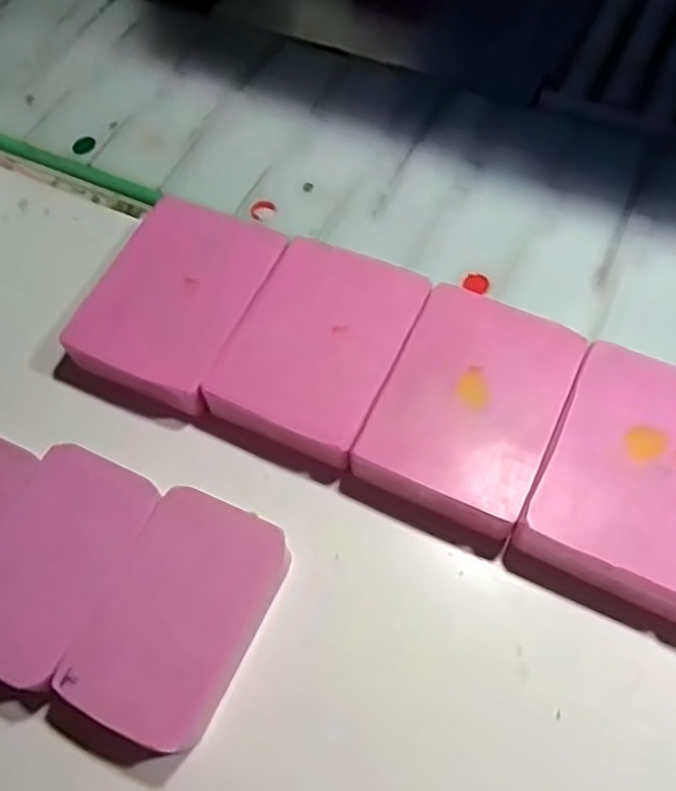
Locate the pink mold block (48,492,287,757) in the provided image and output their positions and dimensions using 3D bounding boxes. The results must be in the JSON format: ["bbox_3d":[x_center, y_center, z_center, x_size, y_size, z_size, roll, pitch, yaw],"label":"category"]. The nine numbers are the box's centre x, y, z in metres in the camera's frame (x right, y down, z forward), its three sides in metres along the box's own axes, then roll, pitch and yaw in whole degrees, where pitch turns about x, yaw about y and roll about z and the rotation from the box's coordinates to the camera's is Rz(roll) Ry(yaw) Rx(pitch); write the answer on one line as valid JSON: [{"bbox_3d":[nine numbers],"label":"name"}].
[{"bbox_3d":[-0.049,0.068,0.220,0.044,0.021,0.072,19,65,13],"label":"pink mold block"}]

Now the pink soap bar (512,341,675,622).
[{"bbox_3d":[0.098,0.026,0.232,0.057,0.015,0.079,23,66,14],"label":"pink soap bar"}]

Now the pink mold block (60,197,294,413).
[{"bbox_3d":[-0.061,-0.036,0.271,0.058,0.019,0.075,21,65,13],"label":"pink mold block"}]

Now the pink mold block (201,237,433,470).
[{"bbox_3d":[-0.007,-0.018,0.260,0.057,0.013,0.079,22,65,14],"label":"pink mold block"}]

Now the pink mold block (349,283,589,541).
[{"bbox_3d":[0.045,0.004,0.246,0.057,0.014,0.079,23,66,14],"label":"pink mold block"}]

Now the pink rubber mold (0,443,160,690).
[{"bbox_3d":[-0.090,0.054,0.230,0.044,0.021,0.070,21,65,14],"label":"pink rubber mold"}]

